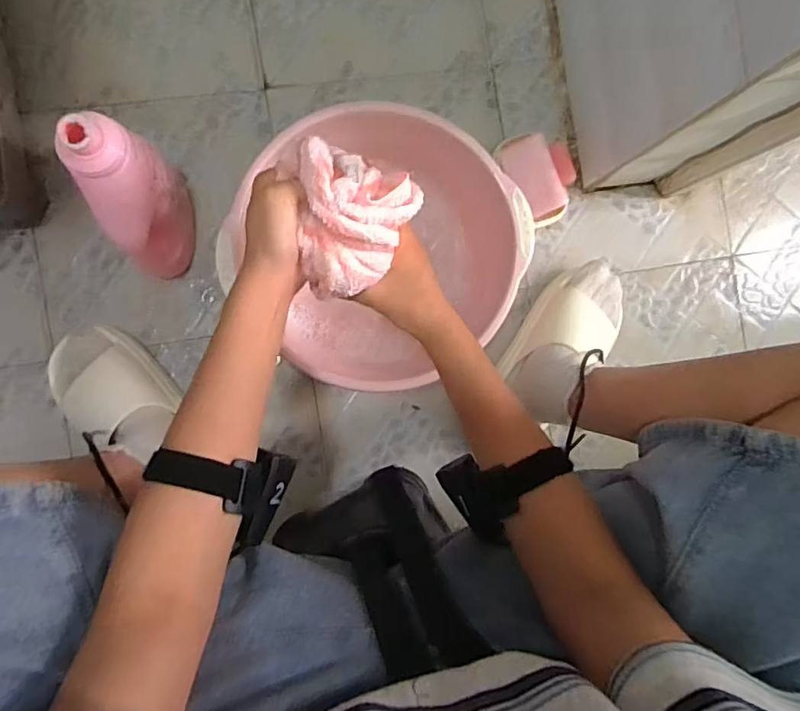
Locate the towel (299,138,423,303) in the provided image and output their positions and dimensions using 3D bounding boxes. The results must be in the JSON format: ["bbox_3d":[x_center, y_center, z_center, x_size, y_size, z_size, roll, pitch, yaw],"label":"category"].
[{"bbox_3d":[-0.027,-0.099,0.405,0.087,0.048,0.103,-2,90,-8],"label":"towel"}]

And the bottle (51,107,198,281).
[{"bbox_3d":[-0.265,-0.154,0.570,0.067,0.221,0.112,-21,93,-8],"label":"bottle"}]

